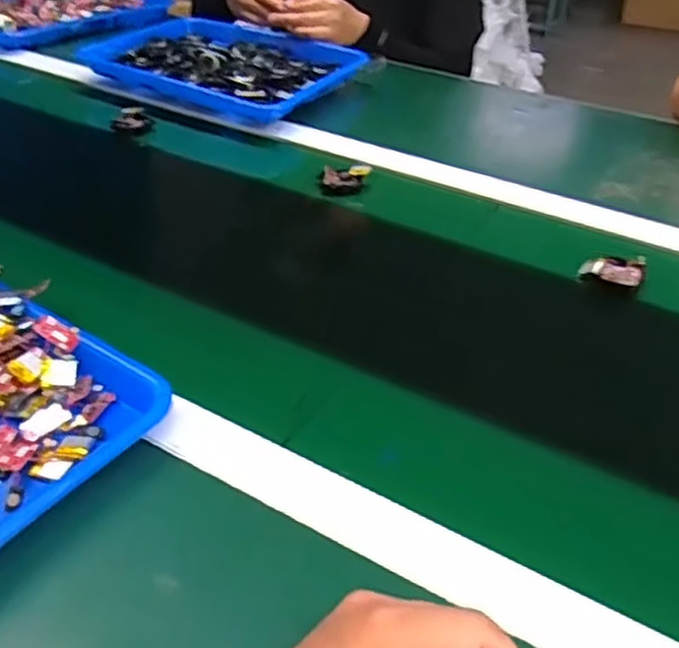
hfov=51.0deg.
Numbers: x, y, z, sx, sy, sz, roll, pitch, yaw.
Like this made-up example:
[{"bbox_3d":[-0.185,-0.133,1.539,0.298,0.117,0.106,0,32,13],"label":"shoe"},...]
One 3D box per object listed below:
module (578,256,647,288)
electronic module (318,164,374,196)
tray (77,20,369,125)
[{"bbox_3d":[0.239,-0.049,0.625,0.052,0.017,0.027,12,40,12],"label":"module"},{"bbox_3d":[0.006,-0.152,0.749,0.054,0.027,0.020,-6,40,-10],"label":"electronic module"},{"bbox_3d":[-0.152,-0.353,0.958,0.335,0.044,0.243,22,43,23],"label":"tray"}]

